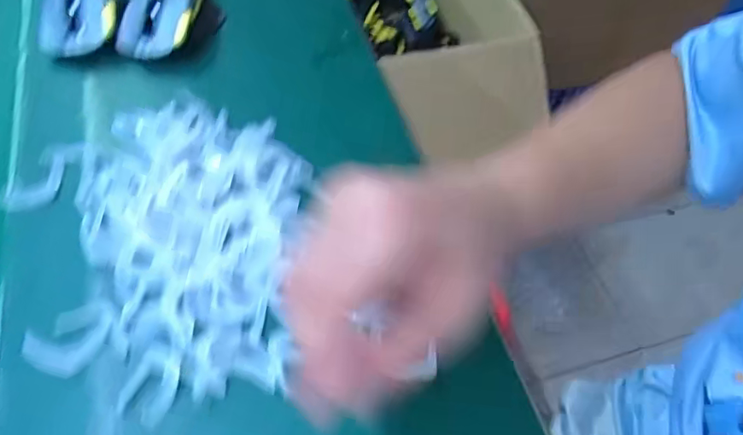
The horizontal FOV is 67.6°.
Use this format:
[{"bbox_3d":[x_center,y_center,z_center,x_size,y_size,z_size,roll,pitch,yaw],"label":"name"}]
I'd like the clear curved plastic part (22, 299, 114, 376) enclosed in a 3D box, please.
[{"bbox_3d":[-0.180,0.072,0.337,0.036,0.018,0.048,26,58,13],"label":"clear curved plastic part"}]

